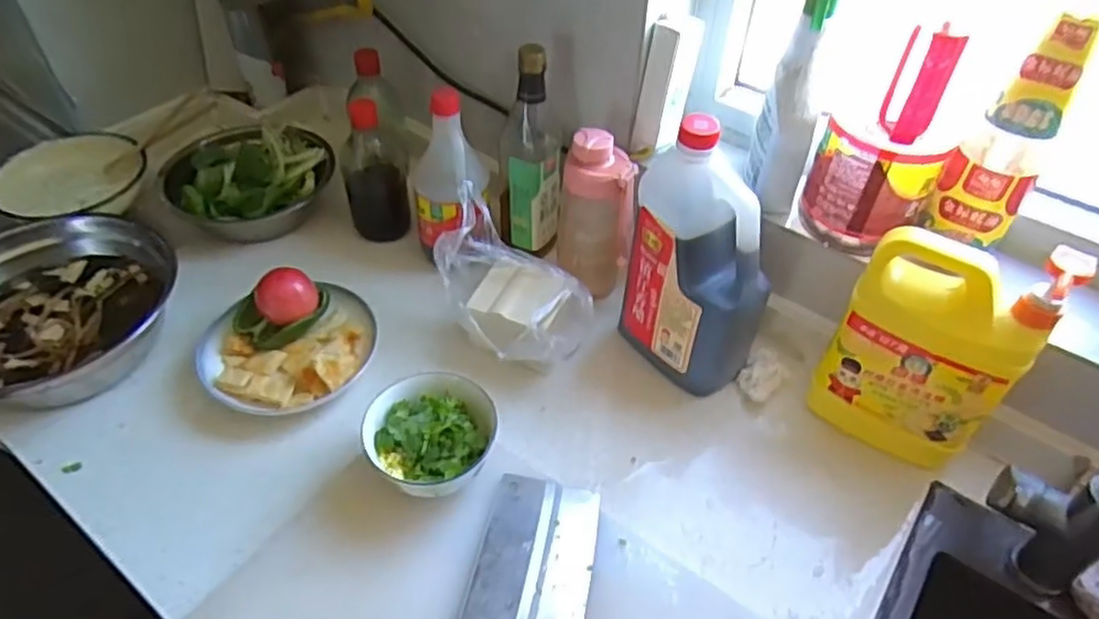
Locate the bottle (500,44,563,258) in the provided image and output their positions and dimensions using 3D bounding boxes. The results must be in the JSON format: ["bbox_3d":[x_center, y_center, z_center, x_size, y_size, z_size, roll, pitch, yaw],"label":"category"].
[{"bbox_3d":[-0.021,-0.170,0.790,0.070,0.236,0.055,-2,46,-4],"label":"bottle"}]

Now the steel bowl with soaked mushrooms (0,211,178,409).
[{"bbox_3d":[-0.508,-0.007,0.710,0.235,0.093,0.206,3,46,1],"label":"steel bowl with soaked mushrooms"}]

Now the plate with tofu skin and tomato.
[{"bbox_3d":[-0.264,0.027,0.705,0.172,0.067,0.145,-17,49,-18],"label":"plate with tofu skin and tomato"}]

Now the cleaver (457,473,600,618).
[{"bbox_3d":[-0.026,0.249,0.531,0.095,0.030,0.285,9,46,7],"label":"cleaver"}]

